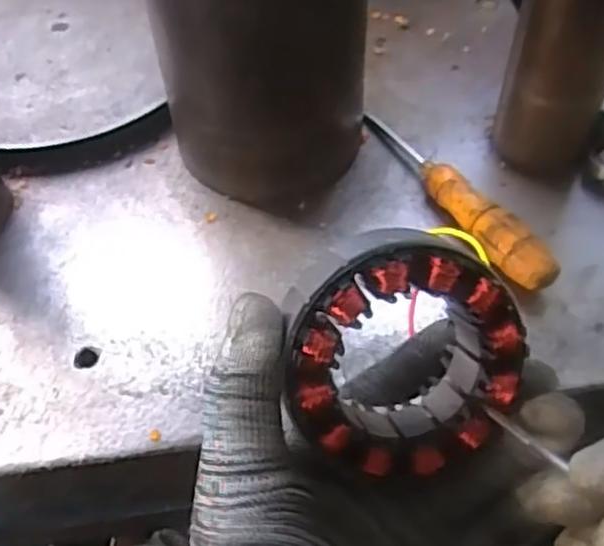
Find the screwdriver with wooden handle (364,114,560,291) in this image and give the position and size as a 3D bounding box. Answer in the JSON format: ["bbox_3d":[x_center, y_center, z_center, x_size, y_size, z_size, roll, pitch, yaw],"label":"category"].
[{"bbox_3d":[0.097,-0.055,0.484,0.026,0.029,0.178,-24,57,-15],"label":"screwdriver with wooden handle"}]

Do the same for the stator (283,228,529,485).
[{"bbox_3d":[0.033,0.028,0.264,0.079,0.026,0.085,-3,106,-12],"label":"stator"}]

